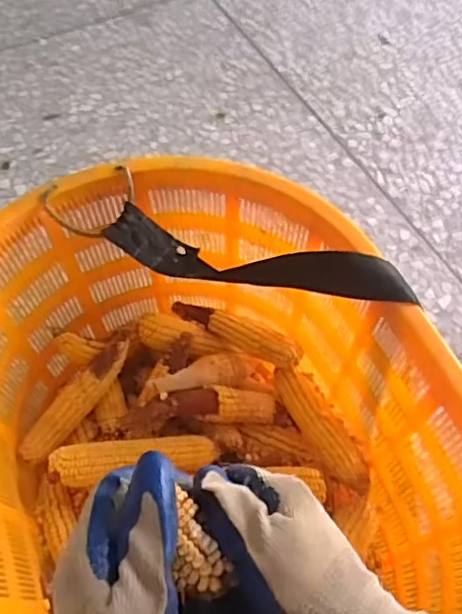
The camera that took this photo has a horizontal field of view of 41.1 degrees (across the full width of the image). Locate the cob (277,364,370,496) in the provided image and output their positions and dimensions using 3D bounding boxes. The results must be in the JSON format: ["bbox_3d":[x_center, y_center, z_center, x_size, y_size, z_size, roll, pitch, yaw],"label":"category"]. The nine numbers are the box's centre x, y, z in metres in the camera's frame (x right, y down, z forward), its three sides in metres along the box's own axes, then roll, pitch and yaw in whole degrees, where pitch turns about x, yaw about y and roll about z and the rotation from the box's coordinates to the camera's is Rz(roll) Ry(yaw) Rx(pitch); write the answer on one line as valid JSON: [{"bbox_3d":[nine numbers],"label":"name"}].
[{"bbox_3d":[0.112,0.142,0.748,0.044,0.039,0.180,-22,59,-11],"label":"cob"}]

